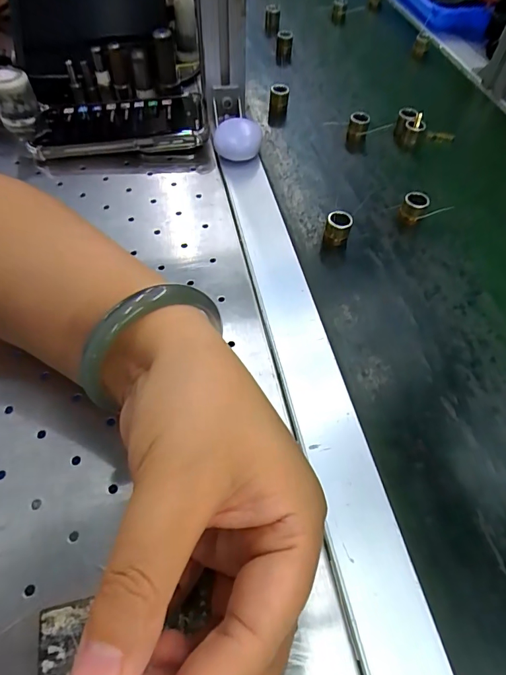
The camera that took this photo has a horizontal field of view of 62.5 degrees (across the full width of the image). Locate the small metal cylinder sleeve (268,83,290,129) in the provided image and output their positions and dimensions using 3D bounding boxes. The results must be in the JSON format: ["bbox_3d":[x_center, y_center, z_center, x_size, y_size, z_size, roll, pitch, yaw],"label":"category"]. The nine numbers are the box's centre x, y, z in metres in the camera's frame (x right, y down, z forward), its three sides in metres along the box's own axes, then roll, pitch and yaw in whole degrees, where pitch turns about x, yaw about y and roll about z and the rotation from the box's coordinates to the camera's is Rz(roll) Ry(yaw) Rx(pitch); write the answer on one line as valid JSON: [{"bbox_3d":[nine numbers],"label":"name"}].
[{"bbox_3d":[0.025,-0.225,0.403,0.018,0.030,0.020,7,56,2],"label":"small metal cylinder sleeve"}]

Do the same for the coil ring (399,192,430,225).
[{"bbox_3d":[0.131,-0.106,0.340,0.018,0.021,0.019,1,56,-2],"label":"coil ring"}]

